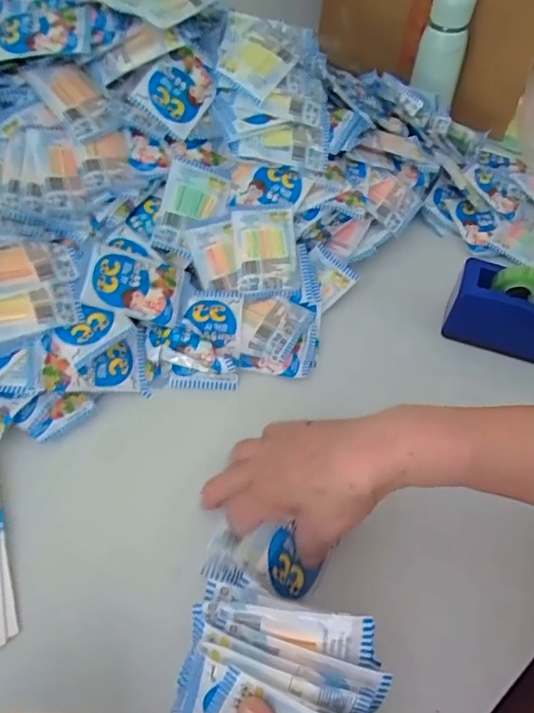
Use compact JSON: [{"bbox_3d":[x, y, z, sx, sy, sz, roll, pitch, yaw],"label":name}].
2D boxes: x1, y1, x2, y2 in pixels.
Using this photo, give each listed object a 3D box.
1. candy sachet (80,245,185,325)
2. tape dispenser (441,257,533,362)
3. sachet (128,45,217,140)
[{"bbox_3d":[-0.128,-0.070,0.503,0.090,0.010,0.067,14,68,-22],"label":"candy sachet"},{"bbox_3d":[0.258,-0.041,0.509,0.147,0.077,0.057,22,54,15],"label":"tape dispenser"},{"bbox_3d":[-0.093,-0.277,0.536,0.066,0.018,0.083,36,74,-24],"label":"sachet"}]

